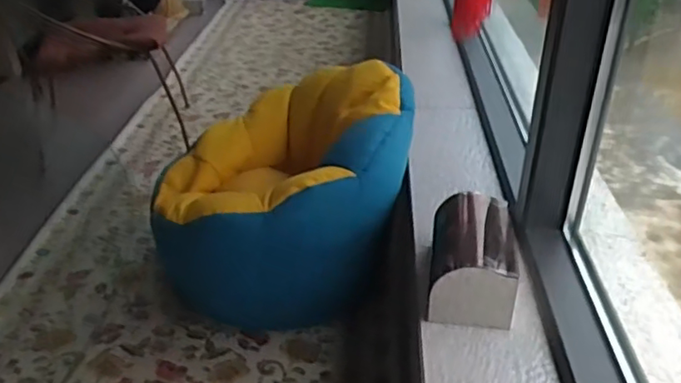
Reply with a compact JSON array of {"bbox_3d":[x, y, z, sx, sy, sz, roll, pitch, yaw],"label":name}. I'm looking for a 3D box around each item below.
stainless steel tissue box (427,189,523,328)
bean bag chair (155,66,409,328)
[{"bbox_3d":[0.215,0.108,0.997,0.134,0.101,0.226,5,33,9],"label":"stainless steel tissue box"},{"bbox_3d":[-0.153,-0.016,1.503,0.596,0.470,0.543,-9,33,-12],"label":"bean bag chair"}]

